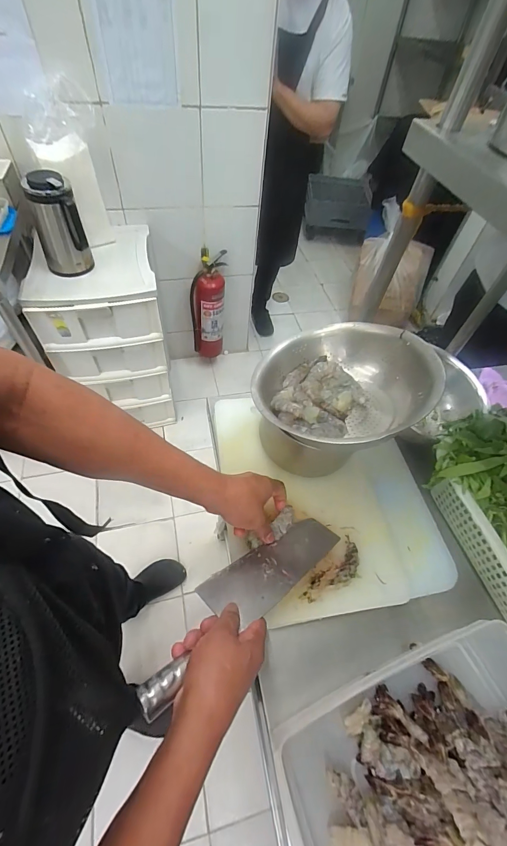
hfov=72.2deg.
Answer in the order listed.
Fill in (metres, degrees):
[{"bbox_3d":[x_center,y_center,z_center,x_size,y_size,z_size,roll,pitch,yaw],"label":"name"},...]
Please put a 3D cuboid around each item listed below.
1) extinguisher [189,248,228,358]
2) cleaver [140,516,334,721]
[{"bbox_3d":[-0.215,-0.535,1.656,0.159,0.504,0.117,5,55,-2],"label":"extinguisher"},{"bbox_3d":[-0.012,0.219,0.454,0.315,0.033,0.081,-26,60,-39],"label":"cleaver"}]

